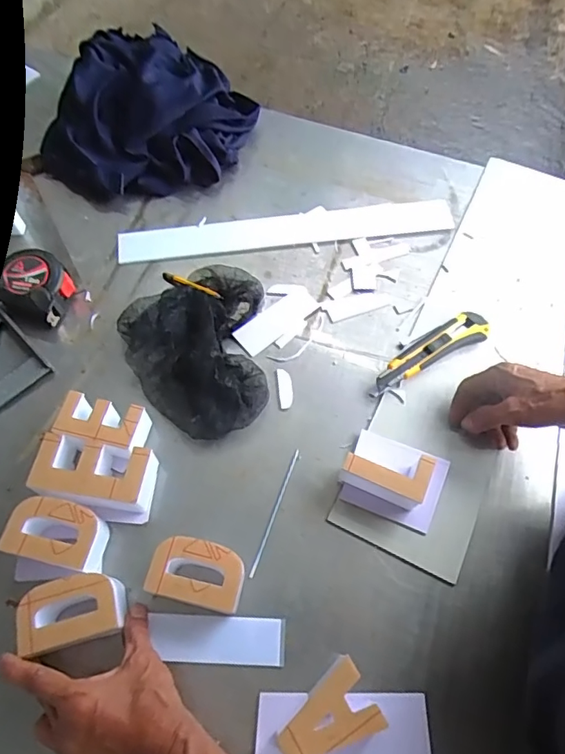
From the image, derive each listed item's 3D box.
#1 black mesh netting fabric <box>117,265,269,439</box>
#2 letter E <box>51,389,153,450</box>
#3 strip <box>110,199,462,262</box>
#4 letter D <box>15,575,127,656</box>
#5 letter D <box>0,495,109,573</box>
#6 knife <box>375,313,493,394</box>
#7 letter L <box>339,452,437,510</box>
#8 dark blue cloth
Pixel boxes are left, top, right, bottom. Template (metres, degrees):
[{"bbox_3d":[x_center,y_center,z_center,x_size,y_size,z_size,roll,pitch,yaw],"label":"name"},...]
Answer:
[{"bbox_3d":[-0.105,-0.040,0.594,0.165,0.037,0.229,-3,63,-3],"label":"black mesh netting fabric"},{"bbox_3d":[-0.185,0.052,0.540,0.091,0.048,0.050,11,63,4],"label":"letter E"},{"bbox_3d":[0.011,-0.206,0.699,0.456,0.009,0.048,-9,64,-6],"label":"strip"},{"bbox_3d":[-0.185,0.210,0.457,0.089,0.038,0.051,-12,64,-7],"label":"letter D"},{"bbox_3d":[-0.214,0.151,0.490,0.083,0.050,0.053,12,63,5],"label":"letter D"},{"bbox_3d":[0.174,-0.031,0.607,0.156,0.023,0.038,-26,66,-14],"label":"knife"},{"bbox_3d":[0.104,0.098,0.521,0.085,0.050,0.045,18,64,8],"label":"letter L"},{"bbox_3d":[-0.187,-0.366,0.721,0.239,0.103,0.251,21,64,9],"label":"dark blue cloth"}]

